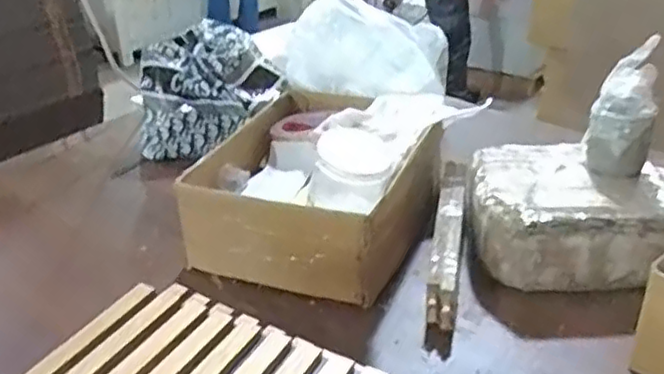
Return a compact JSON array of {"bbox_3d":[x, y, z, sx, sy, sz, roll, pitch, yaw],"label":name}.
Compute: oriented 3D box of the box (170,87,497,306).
[{"bbox_3d":[-0.007,-0.018,0.877,0.257,0.162,0.335,10,31,22],"label":"box"}]

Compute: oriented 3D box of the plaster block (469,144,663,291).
[{"bbox_3d":[0.283,0.033,0.809,0.232,0.097,0.174,0,29,4],"label":"plaster block"}]

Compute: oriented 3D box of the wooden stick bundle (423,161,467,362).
[{"bbox_3d":[0.144,0.065,0.827,0.033,0.054,0.323,4,30,12],"label":"wooden stick bundle"}]

